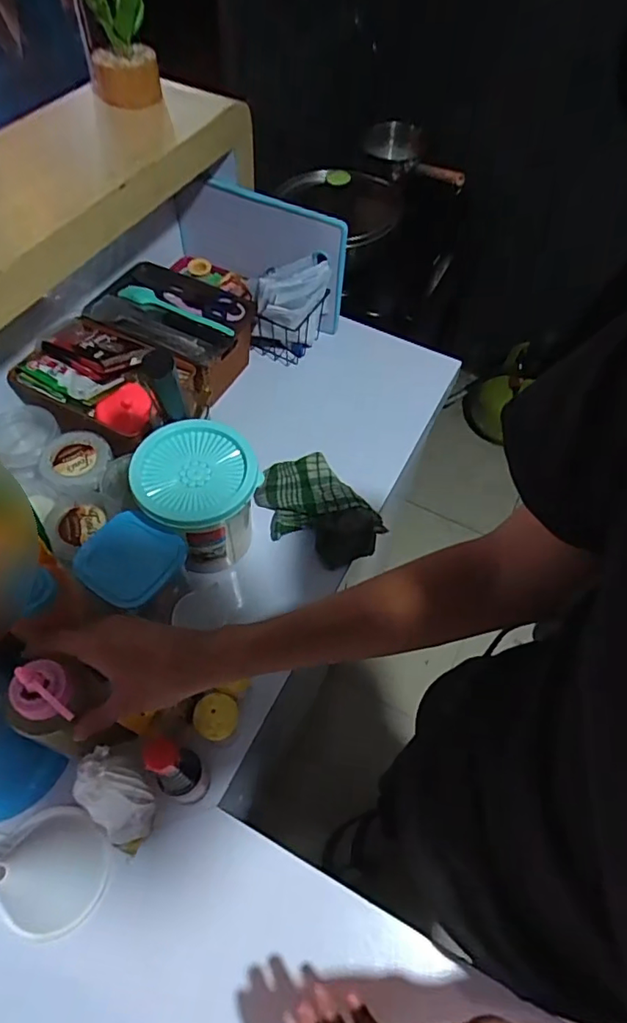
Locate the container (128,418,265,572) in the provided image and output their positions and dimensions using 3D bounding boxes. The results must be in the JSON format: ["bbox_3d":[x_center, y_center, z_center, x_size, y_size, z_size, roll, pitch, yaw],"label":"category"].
[{"bbox_3d":[-0.133,-0.008,0.655,0.122,0.154,0.128,1,58,-2],"label":"container"}]

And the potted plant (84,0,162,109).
[{"bbox_3d":[-0.234,-0.571,0.652,0.070,0.141,0.085,-22,61,-16],"label":"potted plant"}]

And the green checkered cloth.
[{"bbox_3d":[0.001,-0.006,0.715,0.170,0.063,0.096,40,64,20],"label":"green checkered cloth"}]

